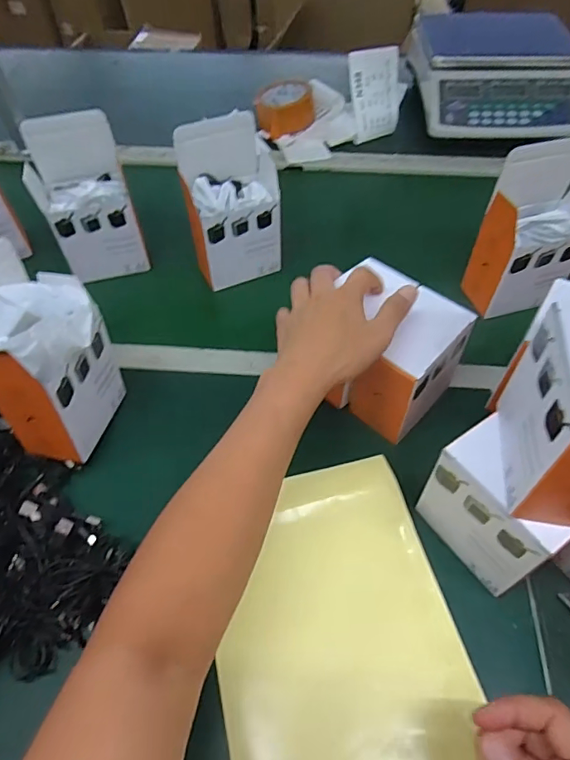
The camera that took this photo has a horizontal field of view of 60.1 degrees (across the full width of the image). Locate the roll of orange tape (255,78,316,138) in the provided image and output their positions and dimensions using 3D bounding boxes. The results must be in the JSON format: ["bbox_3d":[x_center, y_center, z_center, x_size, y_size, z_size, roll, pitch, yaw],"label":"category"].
[{"bbox_3d":[-0.001,-0.480,0.871,0.100,0.048,0.098,-1,53,1],"label":"roll of orange tape"}]

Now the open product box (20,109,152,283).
[{"bbox_3d":[-0.247,-0.221,0.621,0.110,0.174,0.083,-17,55,-10],"label":"open product box"}]

